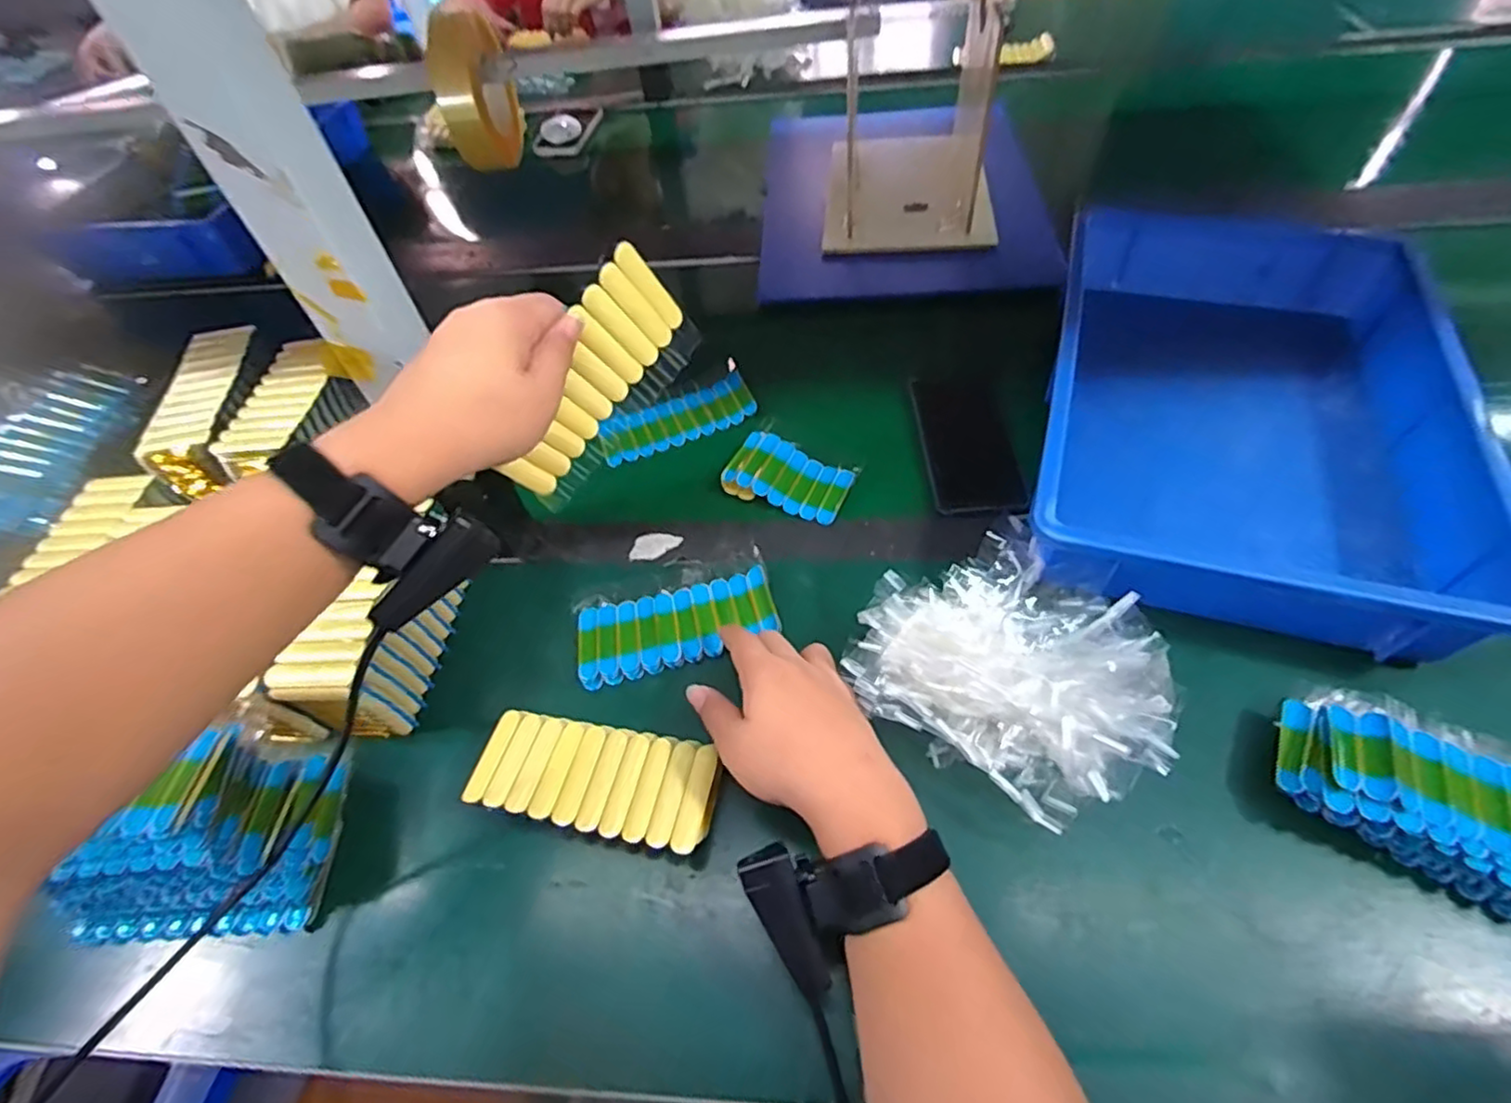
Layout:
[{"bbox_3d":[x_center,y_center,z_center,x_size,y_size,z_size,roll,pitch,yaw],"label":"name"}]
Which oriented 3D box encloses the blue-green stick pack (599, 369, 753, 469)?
[{"bbox_3d":[-0.078,-0.131,0.665,0.149,0.017,0.065,-19,55,-10],"label":"blue-green stick pack"}]

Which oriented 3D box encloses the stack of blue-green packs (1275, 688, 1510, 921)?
[{"bbox_3d":[0.403,0.142,0.391,0.181,0.044,0.096,25,60,21],"label":"stack of blue-green packs"}]

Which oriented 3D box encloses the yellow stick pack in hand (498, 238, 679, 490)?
[{"bbox_3d":[-0.100,-0.105,0.427,0.020,0.062,0.155,35,101,26],"label":"yellow stick pack in hand"}]

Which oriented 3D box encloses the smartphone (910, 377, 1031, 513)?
[{"bbox_3d":[0.183,-0.099,0.602,0.070,0.004,0.172,-11,51,12],"label":"smartphone"}]

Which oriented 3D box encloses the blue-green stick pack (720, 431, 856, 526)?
[{"bbox_3d":[0.029,-0.066,0.595,0.102,0.020,0.063,19,58,17],"label":"blue-green stick pack"}]

